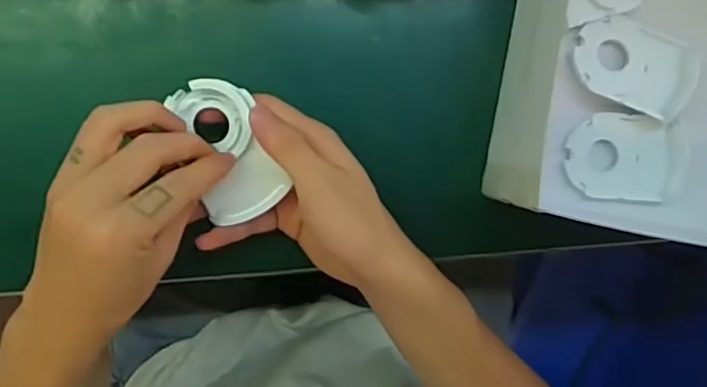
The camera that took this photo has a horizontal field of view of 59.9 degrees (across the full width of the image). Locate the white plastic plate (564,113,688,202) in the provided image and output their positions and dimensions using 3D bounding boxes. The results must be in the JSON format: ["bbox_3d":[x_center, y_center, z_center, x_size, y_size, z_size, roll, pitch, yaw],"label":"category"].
[{"bbox_3d":[0.186,-0.024,0.415,0.081,0.013,0.055,5,95,-7],"label":"white plastic plate"}]

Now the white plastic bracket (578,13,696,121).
[{"bbox_3d":[0.186,-0.084,0.404,0.078,0.010,0.053,26,92,-8],"label":"white plastic bracket"}]

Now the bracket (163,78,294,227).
[{"bbox_3d":[-0.073,-0.026,0.360,0.047,0.018,0.082,-20,100,-4],"label":"bracket"}]

